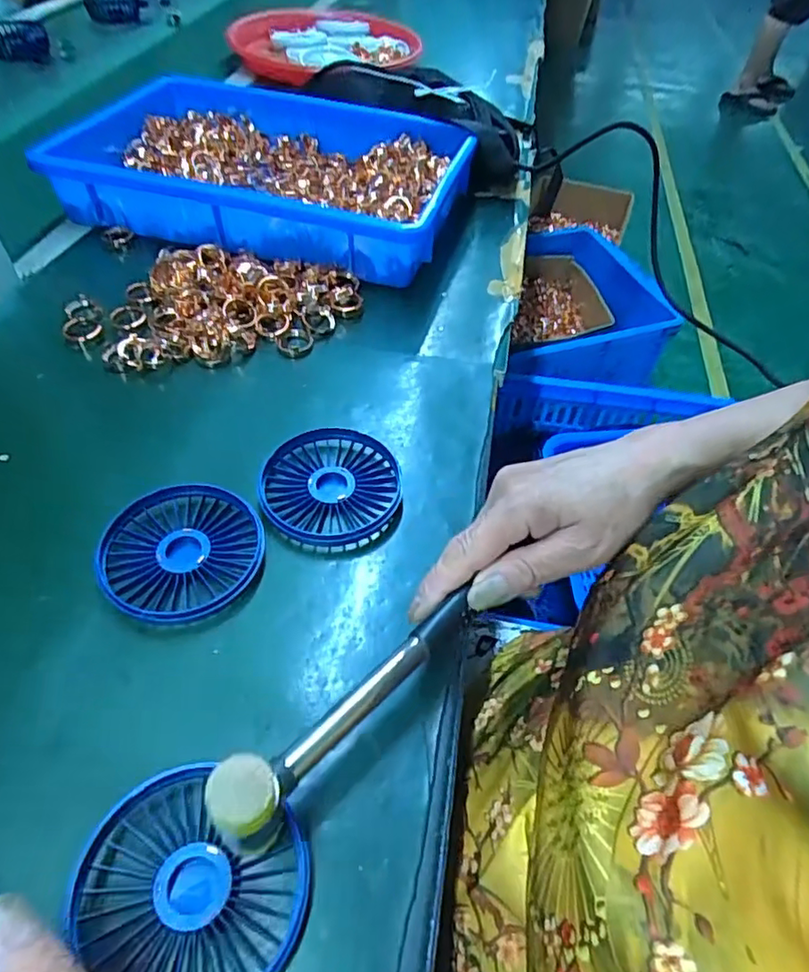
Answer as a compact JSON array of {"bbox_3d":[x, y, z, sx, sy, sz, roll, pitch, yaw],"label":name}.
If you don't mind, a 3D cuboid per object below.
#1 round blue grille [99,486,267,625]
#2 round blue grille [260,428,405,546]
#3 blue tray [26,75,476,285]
[{"bbox_3d":[-0.124,0.037,0.332,0.085,0.014,0.084,3,52,-4],"label":"round blue grille"},{"bbox_3d":[-0.045,0.000,0.368,0.084,0.012,0.085,3,52,-4],"label":"round blue grille"},{"bbox_3d":[-0.128,-0.295,0.562,0.345,0.070,0.217,13,52,4],"label":"blue tray"}]

